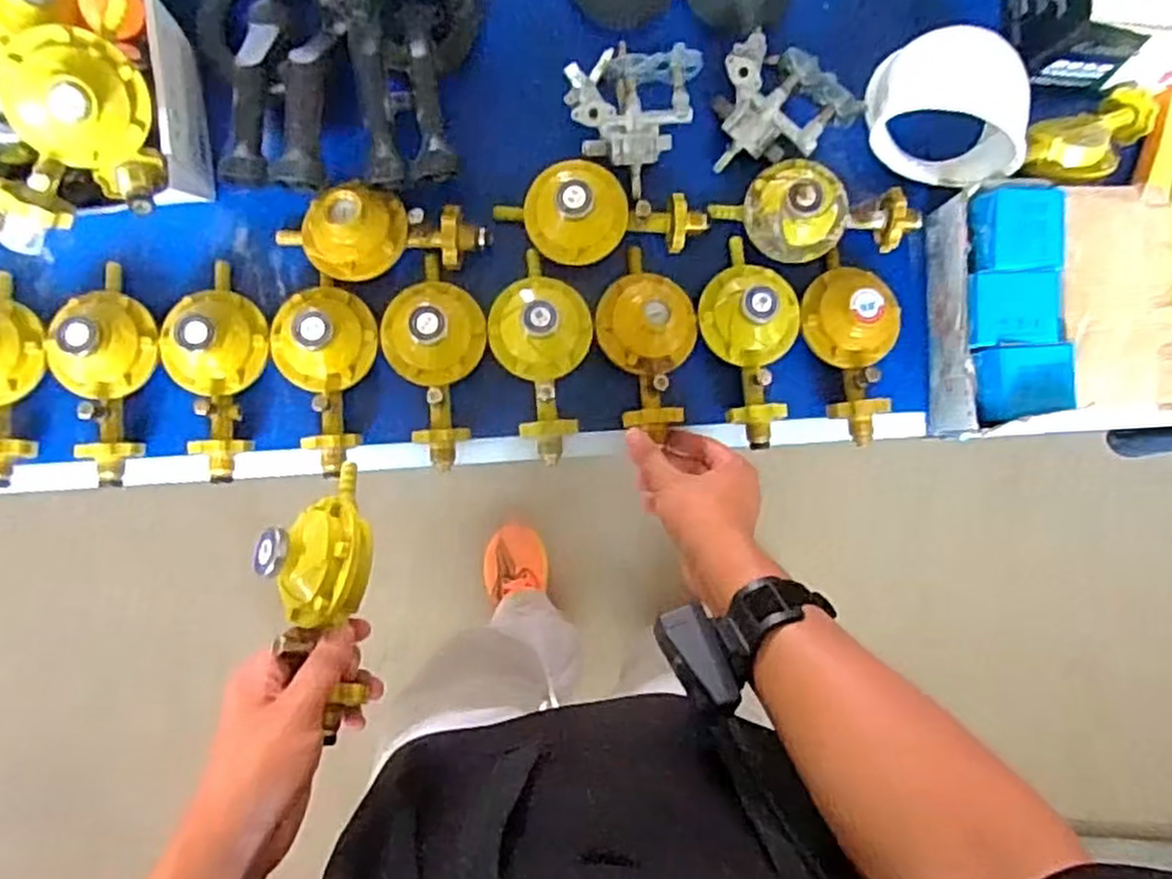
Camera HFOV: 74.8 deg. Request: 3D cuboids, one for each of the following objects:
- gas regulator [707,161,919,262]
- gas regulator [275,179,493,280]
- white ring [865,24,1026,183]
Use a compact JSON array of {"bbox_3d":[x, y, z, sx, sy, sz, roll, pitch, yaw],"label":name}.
[{"bbox_3d":[0.196,-0.194,0.632,0.169,0.045,0.084,-8,90,-4],"label":"gas regulator"},{"bbox_3d":[-0.167,-0.166,0.620,0.170,0.049,0.073,-9,90,-4],"label":"gas regulator"},{"bbox_3d":[0.302,-0.273,0.644,0.133,0.077,0.118,13,78,28],"label":"white ring"}]

